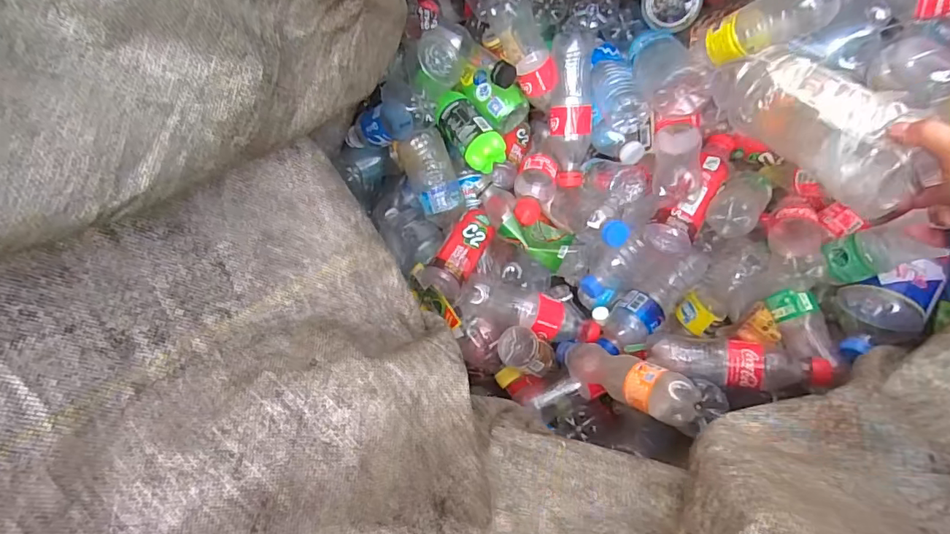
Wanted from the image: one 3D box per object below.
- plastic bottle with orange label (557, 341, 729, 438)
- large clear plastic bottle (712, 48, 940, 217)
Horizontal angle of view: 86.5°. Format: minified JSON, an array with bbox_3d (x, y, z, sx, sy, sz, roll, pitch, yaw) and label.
[{"bbox_3d":[0.178,0.130,0.584,0.187,0.066,0.057,16,79,46],"label":"plastic bottle with orange label"},{"bbox_3d":[0.299,-0.135,0.452,0.079,0.077,0.195,-27,53,-5],"label":"large clear plastic bottle"}]

